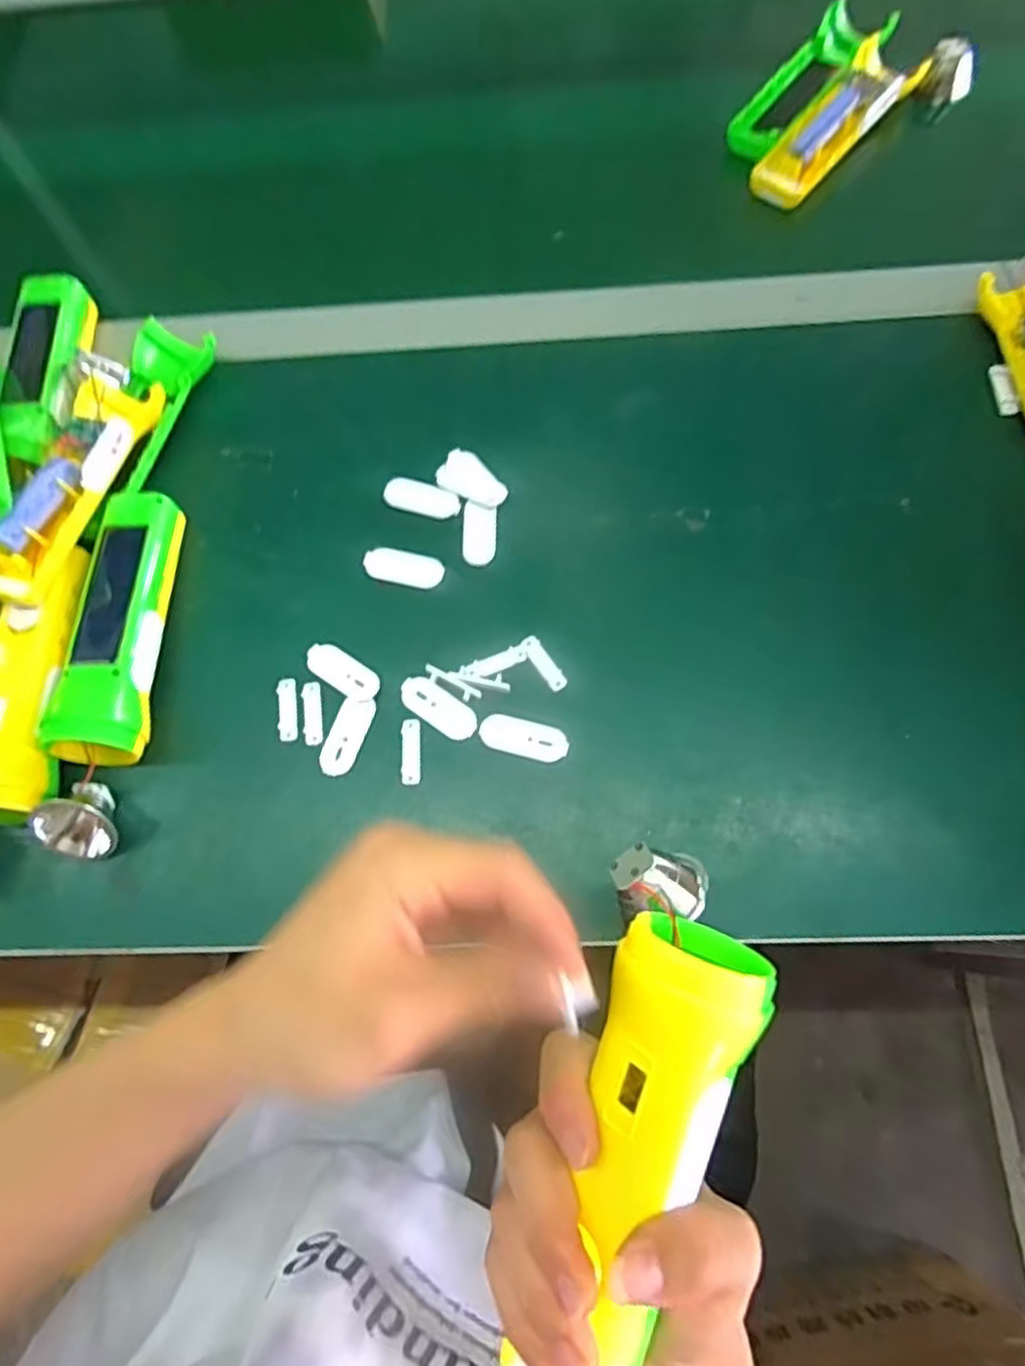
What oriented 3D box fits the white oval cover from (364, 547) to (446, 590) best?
[{"bbox_3d":[-0.067,-0.073,0.428,0.049,0.004,0.022,12,72,7],"label":"white oval cover"}]

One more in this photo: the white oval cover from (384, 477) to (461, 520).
[{"bbox_3d":[-0.058,-0.118,0.441,0.049,0.004,0.021,18,73,9],"label":"white oval cover"}]

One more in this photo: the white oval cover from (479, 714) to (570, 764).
[{"bbox_3d":[0.007,0.032,0.395,0.050,0.004,0.021,14,73,8],"label":"white oval cover"}]

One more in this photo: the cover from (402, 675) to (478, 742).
[{"bbox_3d":[-0.043,0.015,0.399,0.049,0.005,0.021,31,76,13],"label":"cover"}]

